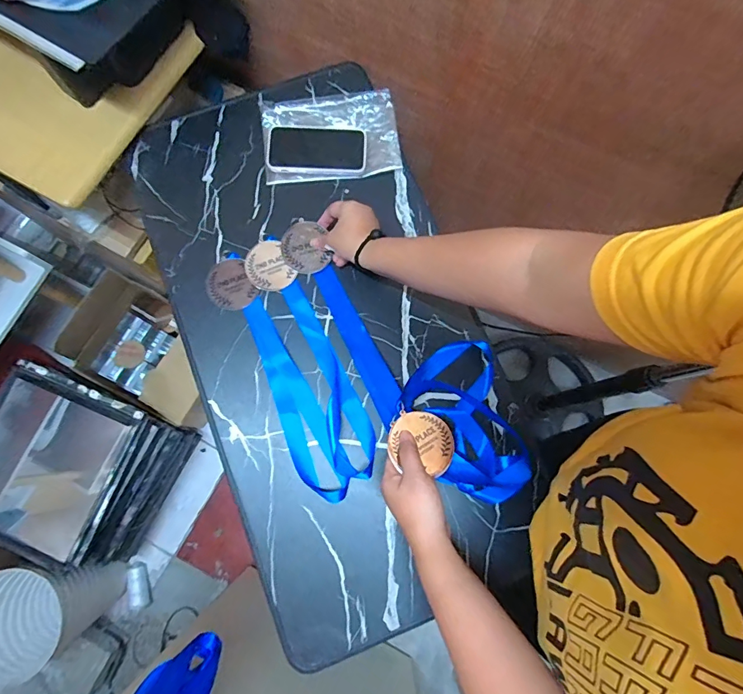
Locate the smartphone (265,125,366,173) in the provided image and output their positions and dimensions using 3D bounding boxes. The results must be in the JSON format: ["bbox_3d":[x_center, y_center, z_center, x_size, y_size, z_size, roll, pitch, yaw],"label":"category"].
[{"bbox_3d":[-0.083,-0.294,0.657,0.144,0.008,0.072,2,78,0],"label":"smartphone"}]

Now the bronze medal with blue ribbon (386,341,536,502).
[{"bbox_3d":[0.132,0.083,0.559,0.179,0.104,0.185,26,79,4],"label":"bronze medal with blue ribbon"}]

